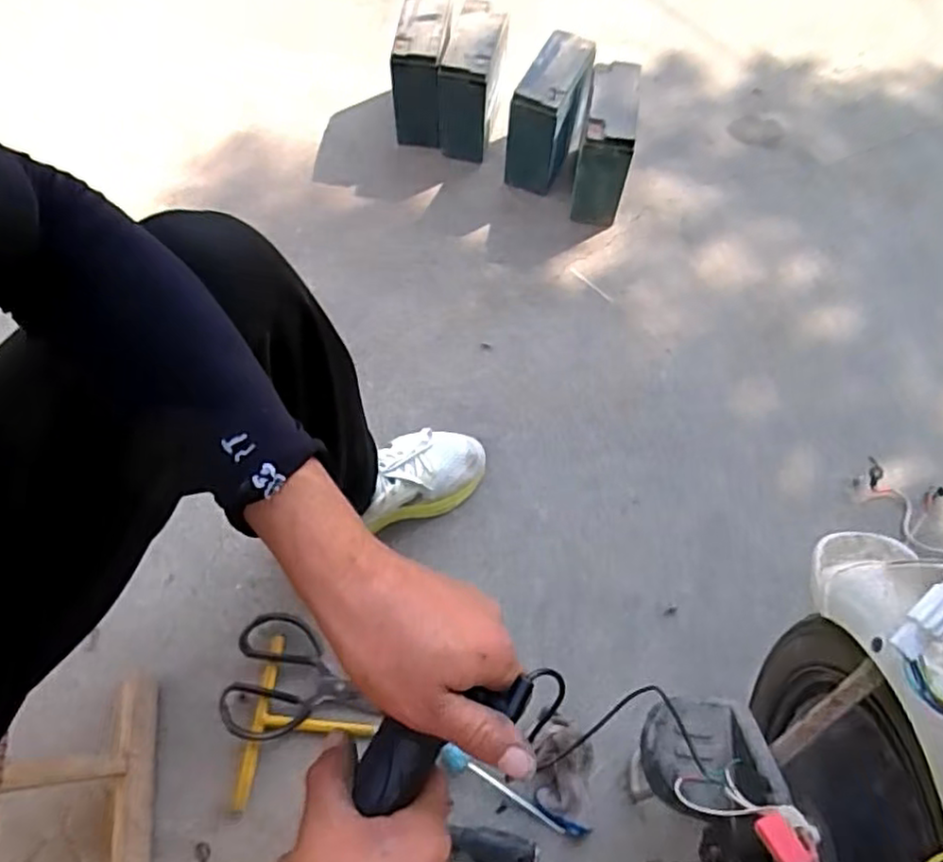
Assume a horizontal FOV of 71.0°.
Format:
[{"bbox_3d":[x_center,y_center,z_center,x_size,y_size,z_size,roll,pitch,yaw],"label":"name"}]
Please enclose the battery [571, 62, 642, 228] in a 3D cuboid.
[{"bbox_3d":[0.211,-0.450,1.048,0.080,0.165,0.186,11,63,4],"label":"battery"}]

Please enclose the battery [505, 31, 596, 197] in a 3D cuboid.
[{"bbox_3d":[0.133,-0.532,1.116,0.085,0.175,0.180,23,65,10],"label":"battery"}]

